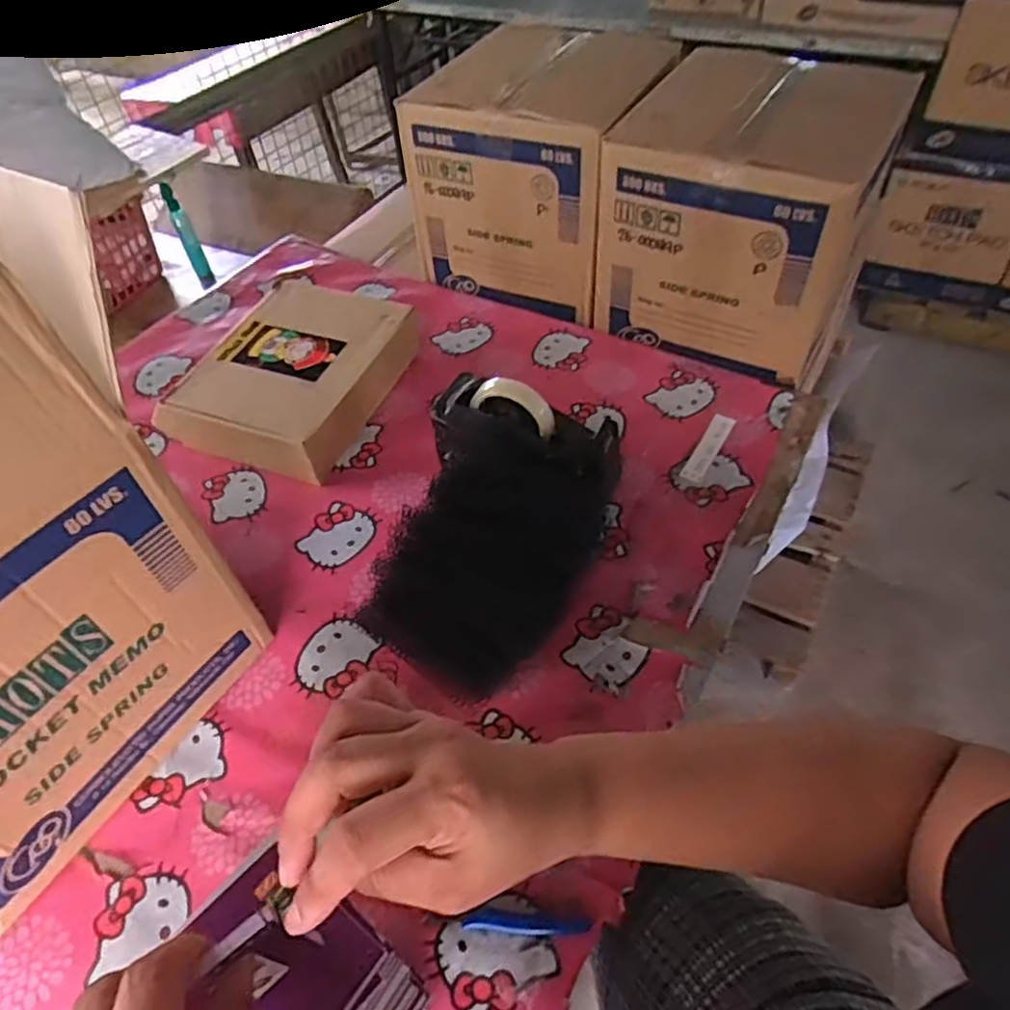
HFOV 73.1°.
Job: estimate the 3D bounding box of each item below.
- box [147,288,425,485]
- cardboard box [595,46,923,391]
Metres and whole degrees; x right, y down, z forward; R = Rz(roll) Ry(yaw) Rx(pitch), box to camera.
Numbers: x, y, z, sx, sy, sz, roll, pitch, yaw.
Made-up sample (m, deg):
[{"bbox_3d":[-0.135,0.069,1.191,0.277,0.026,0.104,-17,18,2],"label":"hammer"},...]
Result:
[{"bbox_3d":[-0.264,-0.167,0.872,0.222,0.089,0.265,18,53,20],"label":"box"},{"bbox_3d":[0.303,-0.366,0.877,0.276,0.280,0.283,23,55,23],"label":"cardboard box"}]

